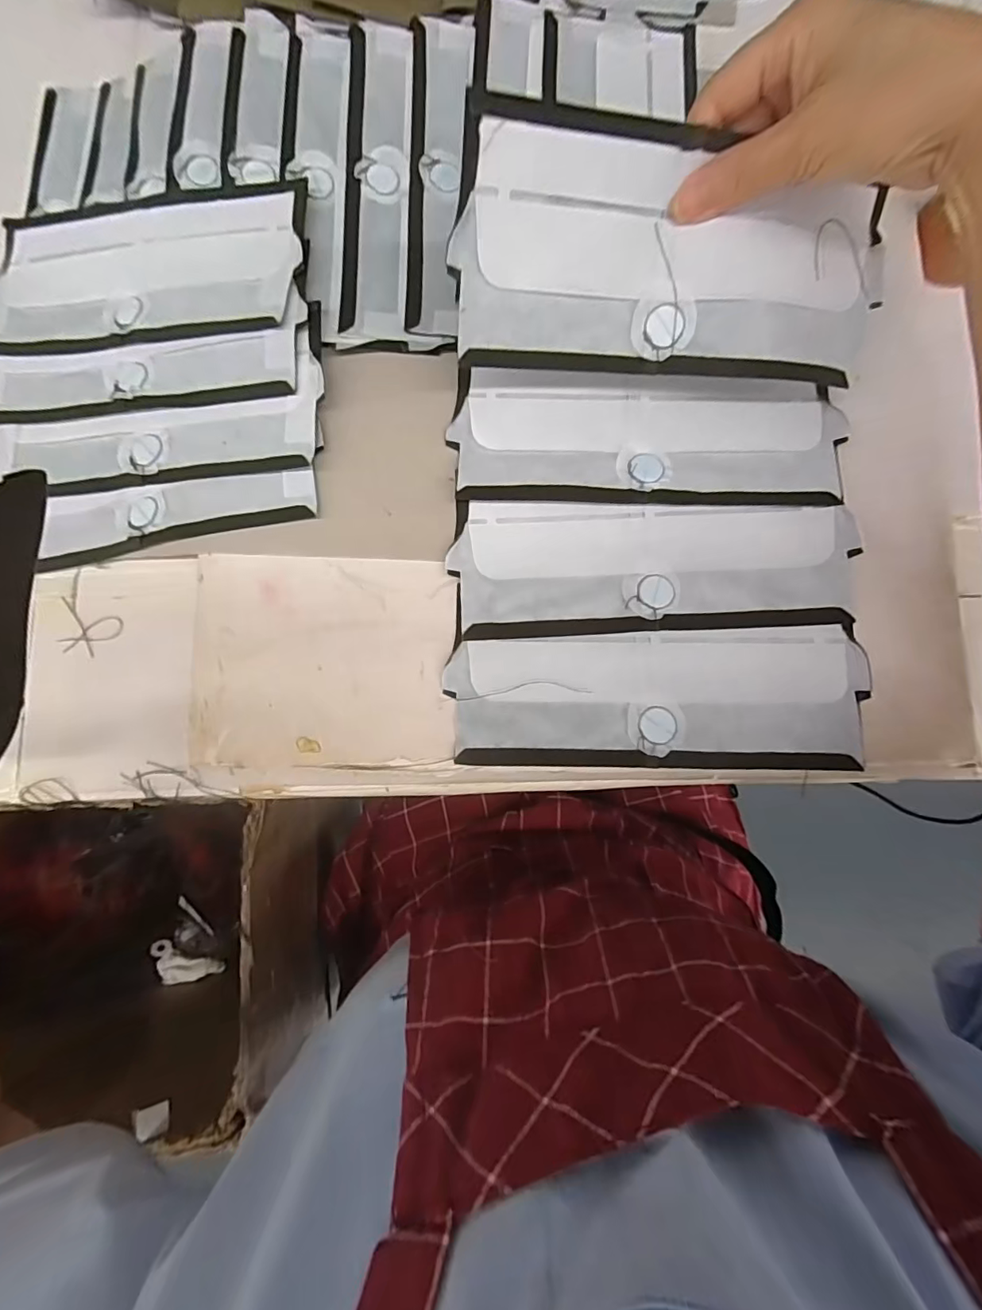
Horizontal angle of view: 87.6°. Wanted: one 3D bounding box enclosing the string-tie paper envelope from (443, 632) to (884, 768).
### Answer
[{"bbox_3d":[0.096,0.026,0.300,0.235,0.008,0.077,1,84,0],"label":"string-tie paper envelope"}]

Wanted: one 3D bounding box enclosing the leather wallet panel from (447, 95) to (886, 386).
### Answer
[{"bbox_3d":[0.098,-0.211,0.273,0.226,0.020,0.101,2,118,-5],"label":"leather wallet panel"}]

